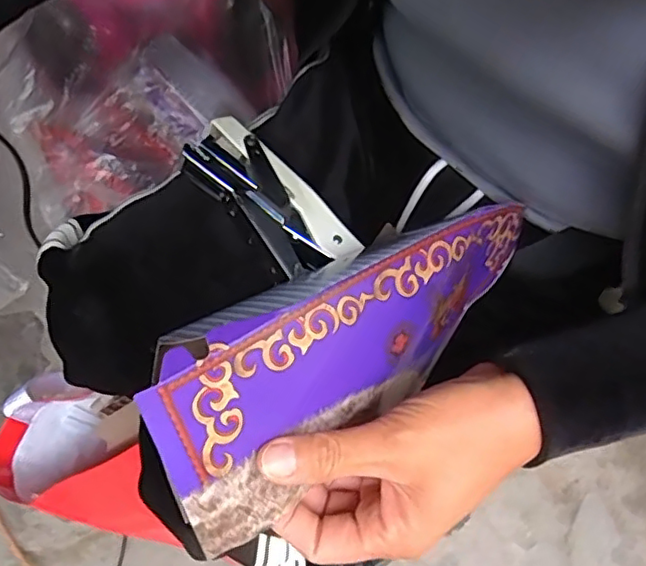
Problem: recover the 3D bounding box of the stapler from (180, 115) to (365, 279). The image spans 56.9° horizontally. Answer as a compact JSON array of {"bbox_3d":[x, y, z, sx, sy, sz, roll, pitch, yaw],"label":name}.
[{"bbox_3d":[-0.033,-0.053,0.372,0.051,0.033,0.119,-44,71,-11],"label":"stapler"}]

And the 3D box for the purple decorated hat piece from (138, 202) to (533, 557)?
[{"bbox_3d":[0.026,0.023,0.302,0.241,0.026,0.089,-30,109,-30],"label":"purple decorated hat piece"}]

